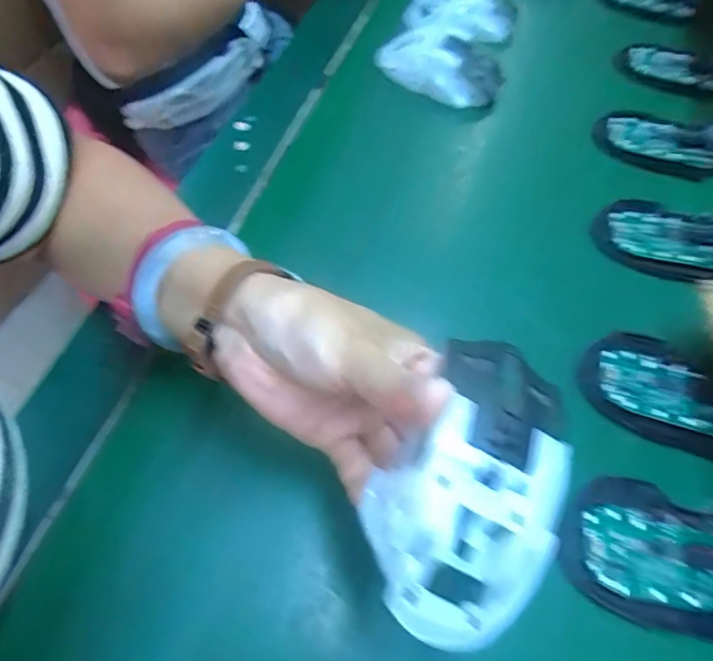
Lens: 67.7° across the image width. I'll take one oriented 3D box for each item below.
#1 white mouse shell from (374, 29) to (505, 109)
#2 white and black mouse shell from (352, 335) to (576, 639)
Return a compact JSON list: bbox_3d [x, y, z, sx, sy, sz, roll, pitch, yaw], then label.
[{"bbox_3d":[0.073,-0.239,0.481,0.118,0.033,0.051,21,57,9],"label":"white mouse shell"},{"bbox_3d":[0.046,0.053,0.196,0.064,0.031,0.108,28,60,14],"label":"white and black mouse shell"}]

